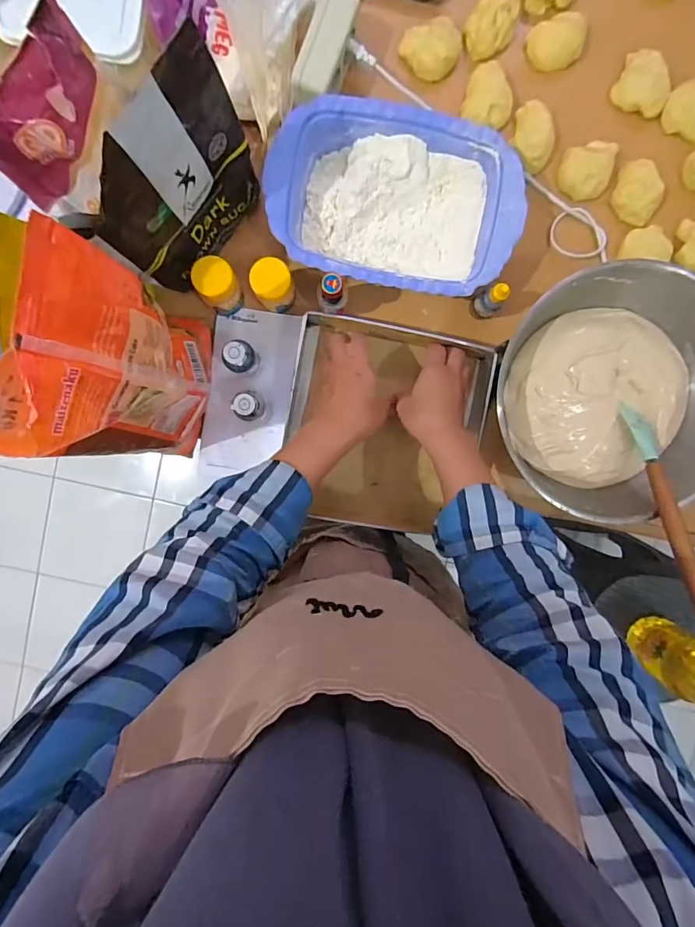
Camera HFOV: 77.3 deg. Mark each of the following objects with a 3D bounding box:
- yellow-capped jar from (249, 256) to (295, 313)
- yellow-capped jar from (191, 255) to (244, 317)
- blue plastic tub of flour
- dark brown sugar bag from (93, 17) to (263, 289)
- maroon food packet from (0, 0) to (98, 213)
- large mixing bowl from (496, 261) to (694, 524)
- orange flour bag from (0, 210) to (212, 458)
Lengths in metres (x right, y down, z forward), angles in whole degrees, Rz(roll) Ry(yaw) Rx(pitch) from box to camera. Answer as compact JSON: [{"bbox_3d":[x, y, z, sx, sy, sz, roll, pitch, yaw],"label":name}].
[{"bbox_3d":[-0.084,-0.204,0.499,0.043,0.056,0.046,0,96,0],"label":"yellow-capped jar"},{"bbox_3d":[-0.144,-0.201,0.495,0.043,0.065,0.044,0,96,0],"label":"yellow-capped jar"},{"bbox_3d":[0.051,-0.286,0.485,0.262,0.068,0.176,10,96,-1],"label":"blue plastic tub of flour"},{"bbox_3d":[-0.154,-0.258,0.417,0.038,0.185,0.164,34,95,-3],"label":"dark brown sugar bag"},{"bbox_3d":[-0.253,-0.289,0.364,0.035,0.068,0.145,39,118,-4],"label":"maroon food packet"},{"bbox_3d":[0.297,-0.074,0.493,0.235,0.091,0.266,-1,96,0],"label":"large mixing bowl"},{"bbox_3d":[-0.196,-0.082,0.413,0.079,0.250,0.162,27,96,-3],"label":"orange flour bag"}]

